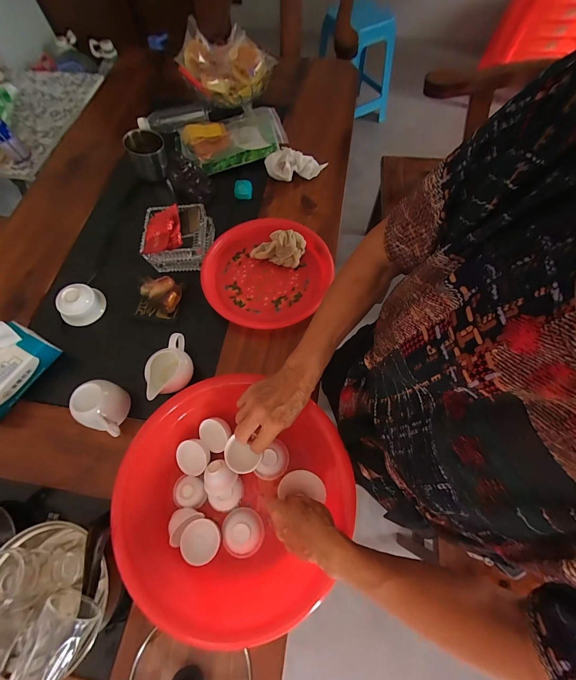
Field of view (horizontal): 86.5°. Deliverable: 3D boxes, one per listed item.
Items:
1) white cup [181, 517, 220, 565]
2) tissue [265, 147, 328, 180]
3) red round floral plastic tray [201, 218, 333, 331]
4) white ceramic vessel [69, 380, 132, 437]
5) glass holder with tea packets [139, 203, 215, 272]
[{"bbox_3d":[-0.123,0.283,0.432,0.053,0.022,0.052,-1,67,3],"label":"white cup"},{"bbox_3d":[0.018,-0.408,0.709,0.142,0.045,0.064,1,67,3],"label":"tissue"},{"bbox_3d":[-0.039,-0.137,0.597,0.249,0.044,0.233,-16,68,-4],"label":"red round floral plastic tray"},{"bbox_3d":[-0.300,0.107,0.498,0.065,0.067,0.074,15,69,9],"label":"white ceramic vessel"},{"bbox_3d":[-0.226,-0.209,0.628,0.128,0.061,0.129,-2,67,2],"label":"glass holder with tea packets"}]

